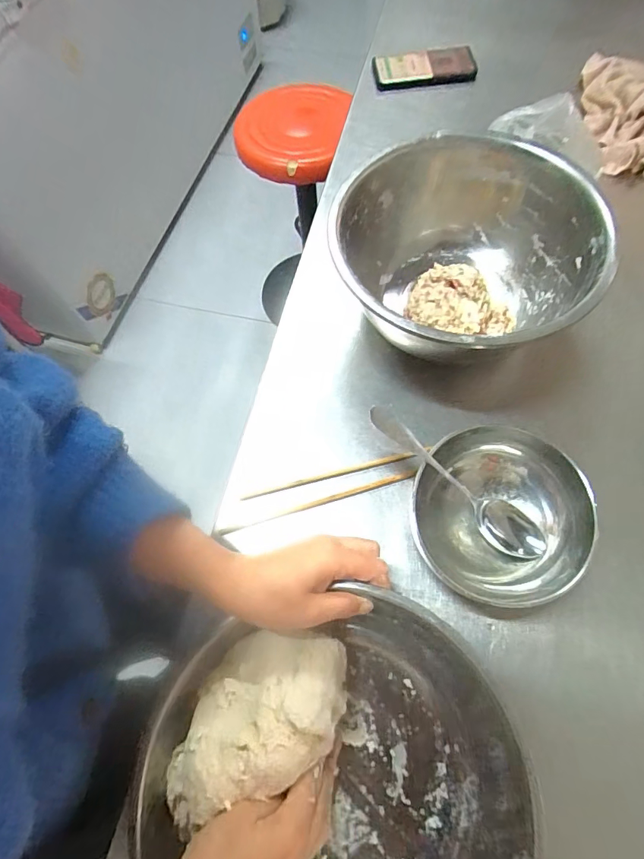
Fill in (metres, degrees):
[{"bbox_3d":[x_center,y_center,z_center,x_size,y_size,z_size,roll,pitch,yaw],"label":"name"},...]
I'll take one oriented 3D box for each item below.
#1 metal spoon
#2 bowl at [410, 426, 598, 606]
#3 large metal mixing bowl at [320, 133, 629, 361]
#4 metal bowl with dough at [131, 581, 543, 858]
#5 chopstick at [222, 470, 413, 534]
[{"bbox_3d":[0.119,0.048,0.404,0.195,0.030,0.038,38,72,-7],"label":"metal spoon"},{"bbox_3d":[0.162,0.078,0.412,0.148,0.064,0.140,-1,66,3],"label":"bowl"},{"bbox_3d":[0.148,-0.182,0.498,0.262,0.119,0.278,-1,66,3],"label":"large metal mixing bowl"},{"bbox_3d":[0.007,0.259,0.324,0.233,0.087,0.233,-17,67,-4],"label":"metal bowl with dough"},{"bbox_3d":[-0.004,0.074,0.458,0.206,0.009,0.007,-16,67,-4],"label":"chopstick"}]

